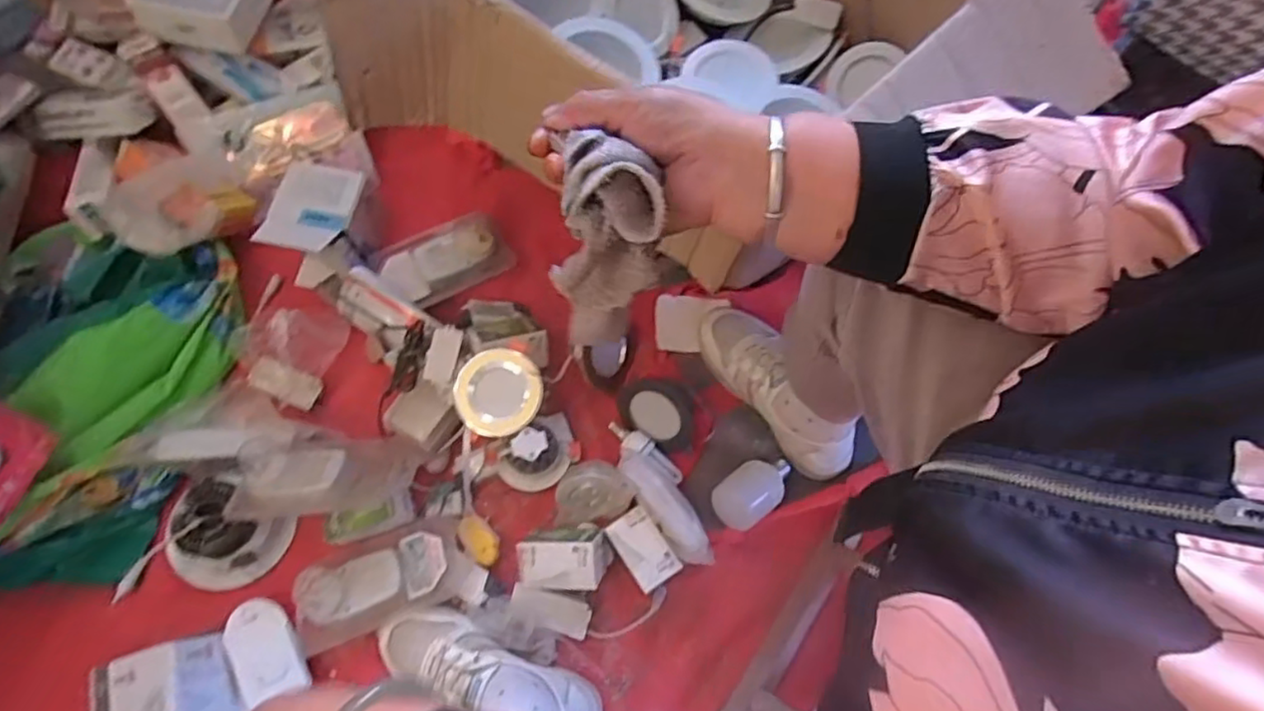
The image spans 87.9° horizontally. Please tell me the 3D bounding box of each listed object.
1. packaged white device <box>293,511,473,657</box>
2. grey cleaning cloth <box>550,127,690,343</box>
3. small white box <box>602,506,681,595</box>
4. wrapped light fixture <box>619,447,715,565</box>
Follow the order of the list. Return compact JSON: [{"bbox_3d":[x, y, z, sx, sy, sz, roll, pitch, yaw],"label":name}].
[{"bbox_3d":[-0.266,0.233,0.687,0.172,0.031,0.090,-21,71,-11],"label":"packaged white device"},{"bbox_3d":[-0.007,-0.054,0.356,0.065,0.109,0.043,5,37,-1],"label":"grey cleaning cloth"},{"bbox_3d":[0.011,0.211,0.714,0.049,0.037,0.079,-33,73,-15],"label":"small white box"},{"bbox_3d":[0.035,0.167,0.712,0.041,0.078,0.138,-30,72,-14],"label":"wrapped light fixture"}]

